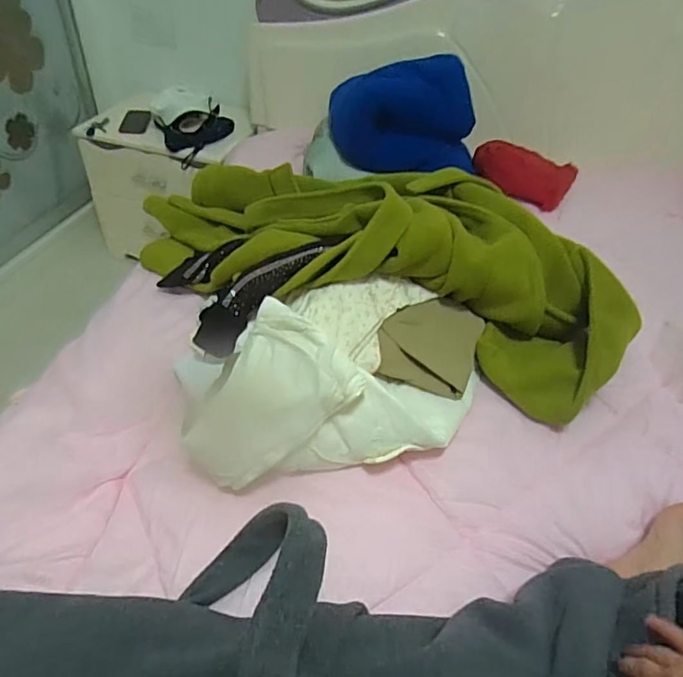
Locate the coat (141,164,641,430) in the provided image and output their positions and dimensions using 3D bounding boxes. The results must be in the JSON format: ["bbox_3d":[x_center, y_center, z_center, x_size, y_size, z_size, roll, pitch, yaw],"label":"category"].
[{"bbox_3d":[0.012,-0.150,0.888,0.893,0.239,0.386,19,45,13],"label":"coat"}]

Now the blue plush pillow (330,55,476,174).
[{"bbox_3d":[0.149,-0.522,1.205,0.364,0.227,0.112,5,44,-1],"label":"blue plush pillow"}]

